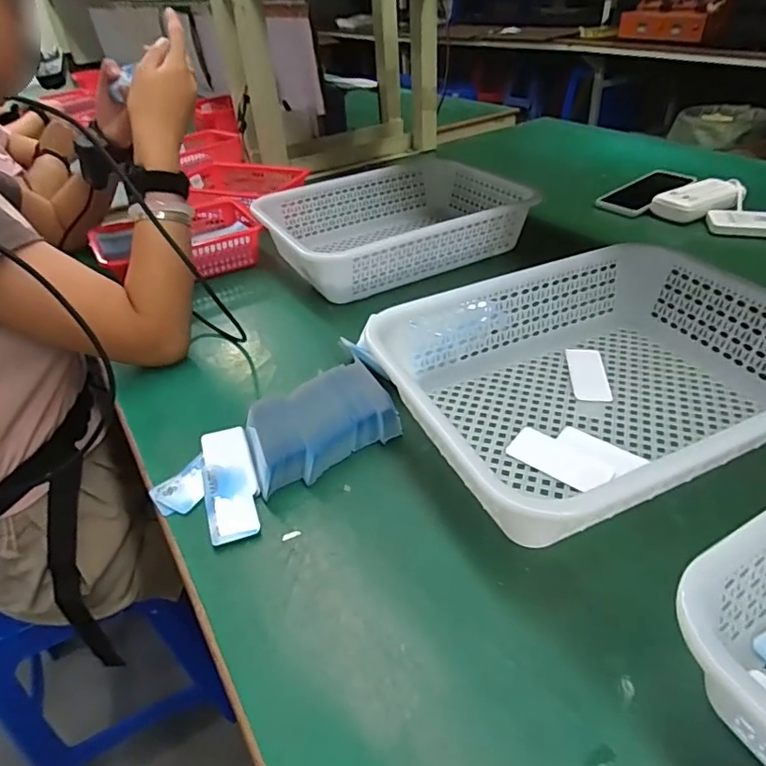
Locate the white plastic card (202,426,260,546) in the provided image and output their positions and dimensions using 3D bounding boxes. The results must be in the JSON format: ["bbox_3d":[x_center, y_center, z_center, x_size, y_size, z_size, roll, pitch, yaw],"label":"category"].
[{"bbox_3d":[-0.126,0.079,0.439,0.041,0.010,0.120,-13,41,-15],"label":"white plastic card"}]

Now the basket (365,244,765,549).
[{"bbox_3d":[0.189,-0.006,0.463,0.351,0.084,0.257,-18,40,-18],"label":"basket"}]

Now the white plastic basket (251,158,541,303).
[{"bbox_3d":[0.013,-0.233,0.780,0.354,0.078,0.255,-21,41,-22],"label":"white plastic basket"}]

